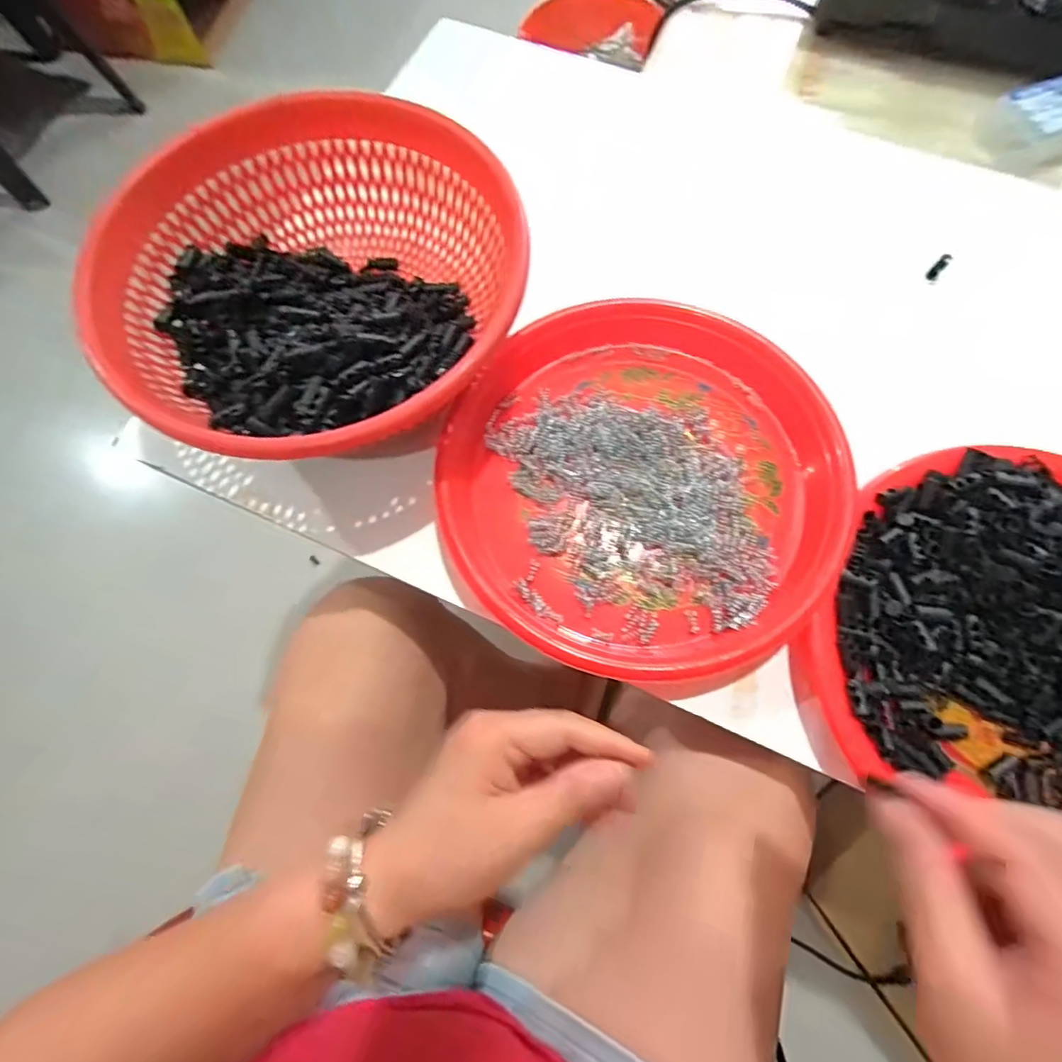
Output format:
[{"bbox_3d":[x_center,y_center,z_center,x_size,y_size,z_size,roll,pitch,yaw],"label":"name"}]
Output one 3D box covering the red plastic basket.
[{"bbox_3d":[-0.131,-0.150,0.354,0.254,0.084,0.242,9,72,5],"label":"red plastic basket"}]

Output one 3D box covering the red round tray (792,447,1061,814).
[{"bbox_3d":[0.298,0.073,0.297,0.257,0.046,0.241,0,71,1],"label":"red round tray"}]

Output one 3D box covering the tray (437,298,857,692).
[{"bbox_3d":[0.072,-0.037,0.355,0.242,0.034,0.250,0,71,1],"label":"tray"}]

